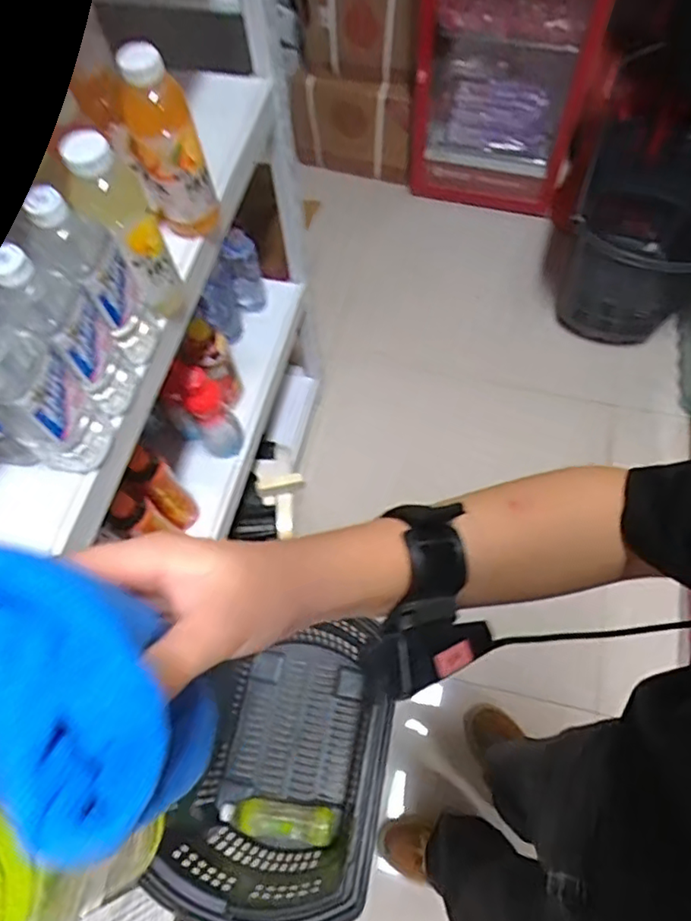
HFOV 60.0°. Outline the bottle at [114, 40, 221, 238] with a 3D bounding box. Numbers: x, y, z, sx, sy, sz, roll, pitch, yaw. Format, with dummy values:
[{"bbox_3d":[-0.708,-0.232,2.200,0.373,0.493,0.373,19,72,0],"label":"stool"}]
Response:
[{"bbox_3d":[-0.196,-0.340,0.654,0.074,0.199,0.059,37,71,18],"label":"bottle"}]

